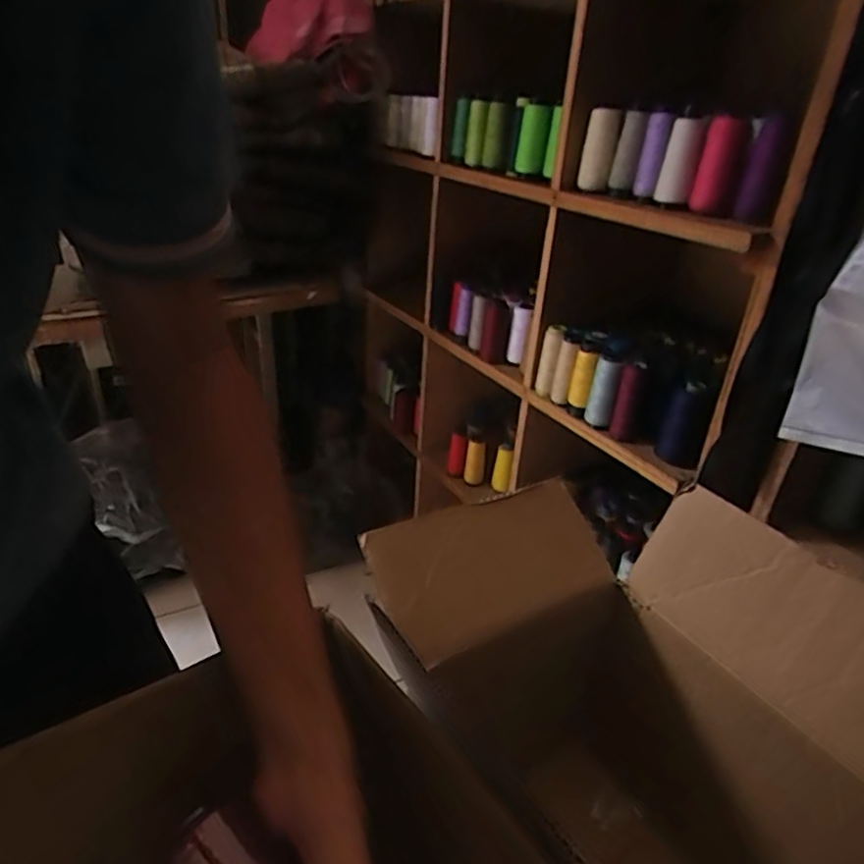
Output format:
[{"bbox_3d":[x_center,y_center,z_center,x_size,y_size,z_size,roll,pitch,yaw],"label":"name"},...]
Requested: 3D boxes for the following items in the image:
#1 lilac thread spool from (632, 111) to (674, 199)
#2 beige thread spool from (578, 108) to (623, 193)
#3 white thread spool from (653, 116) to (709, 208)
[{"bbox_3d":[0.275,-0.344,0.762,0.027,0.094,0.031,10,29,10],"label":"lilac thread spool"},{"bbox_3d":[0.226,-0.379,0.827,0.040,0.098,0.033,10,29,10],"label":"beige thread spool"},{"bbox_3d":[0.298,-0.324,0.737,0.039,0.091,0.031,12,29,15],"label":"white thread spool"}]

